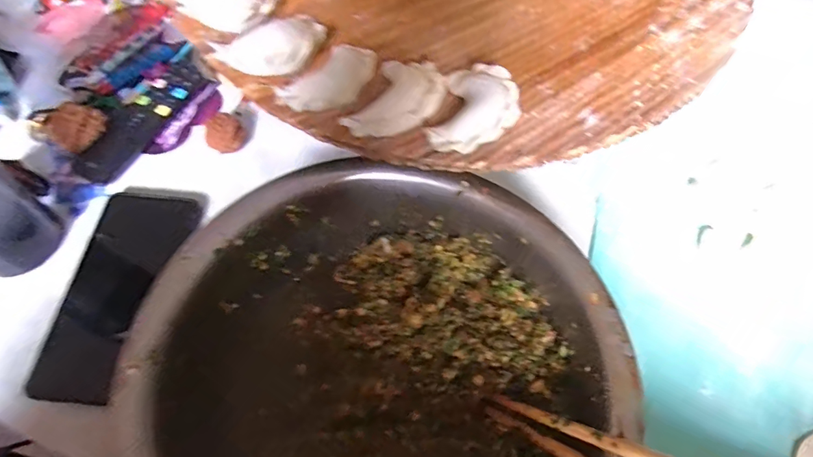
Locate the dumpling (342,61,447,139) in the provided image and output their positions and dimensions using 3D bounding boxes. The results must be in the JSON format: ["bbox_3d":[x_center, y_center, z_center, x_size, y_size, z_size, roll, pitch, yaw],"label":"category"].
[{"bbox_3d":[-0.003,-0.071,0.254,0.039,0.024,0.058,38,68,14],"label":"dumpling"}]

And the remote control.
[{"bbox_3d":[-0.236,-0.104,0.403,0.040,0.015,0.146,28,65,10],"label":"remote control"}]

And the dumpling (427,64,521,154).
[{"bbox_3d":[0.040,-0.067,0.253,0.042,0.022,0.056,20,65,6],"label":"dumpling"}]

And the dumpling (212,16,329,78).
[{"bbox_3d":[-0.080,-0.109,0.267,0.062,0.024,0.043,-27,69,-15],"label":"dumpling"}]

